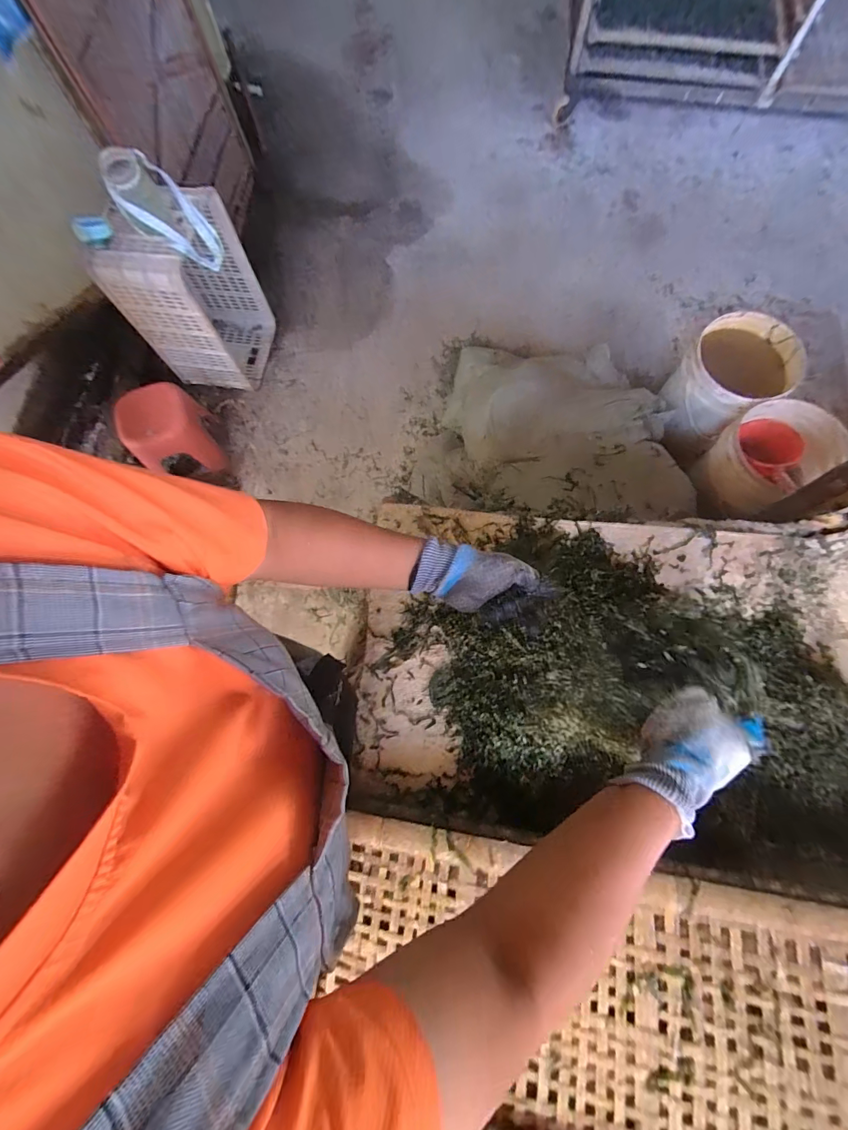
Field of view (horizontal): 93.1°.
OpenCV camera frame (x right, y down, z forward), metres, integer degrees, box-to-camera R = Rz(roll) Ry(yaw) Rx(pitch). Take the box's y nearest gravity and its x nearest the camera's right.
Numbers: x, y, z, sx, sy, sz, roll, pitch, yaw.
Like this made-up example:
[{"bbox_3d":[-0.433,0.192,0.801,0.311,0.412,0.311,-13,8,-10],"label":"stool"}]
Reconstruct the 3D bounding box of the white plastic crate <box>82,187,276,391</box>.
[{"bbox_3d":[-0.721,-0.842,1.303,0.284,0.542,0.340,7,76,3],"label":"white plastic crate"}]

